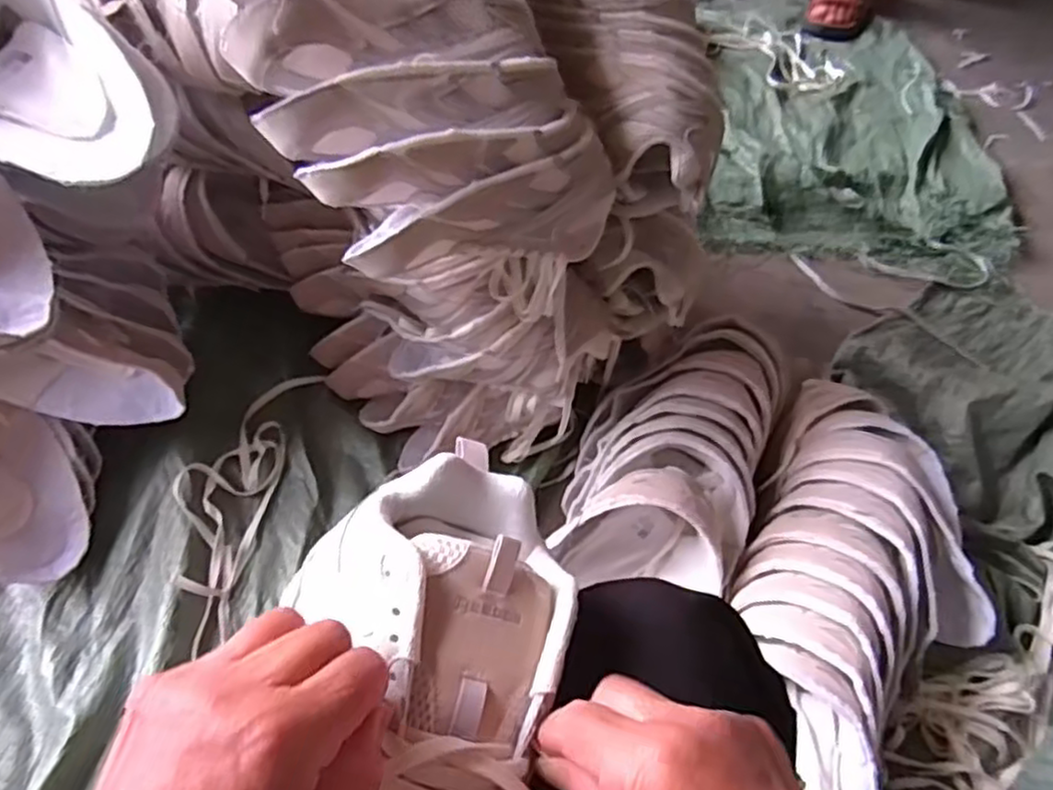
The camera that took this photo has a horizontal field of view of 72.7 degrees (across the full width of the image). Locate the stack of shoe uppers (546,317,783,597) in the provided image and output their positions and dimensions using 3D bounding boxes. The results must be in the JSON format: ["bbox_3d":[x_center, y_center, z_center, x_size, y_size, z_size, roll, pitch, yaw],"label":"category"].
[{"bbox_3d":[0.163,0.047,0.753,0.188,0.114,0.325,22,59,9],"label":"stack of shoe uppers"}]

